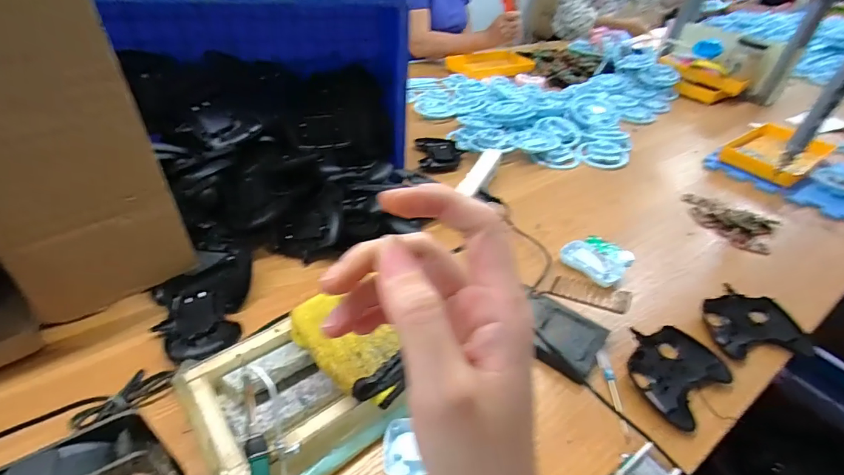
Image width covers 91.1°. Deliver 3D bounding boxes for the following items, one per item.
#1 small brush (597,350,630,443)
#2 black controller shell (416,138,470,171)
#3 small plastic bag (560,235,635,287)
[{"bbox_3d":[0.210,0.169,0.454,0.010,0.013,0.104,6,41,0],"label":"small brush"},{"bbox_3d":[0.040,-0.176,0.860,0.095,0.022,0.125,-1,40,-6],"label":"black controller shell"},{"bbox_3d":[0.271,0.028,0.636,0.106,0.021,0.089,-29,52,-33],"label":"small plastic bag"}]

